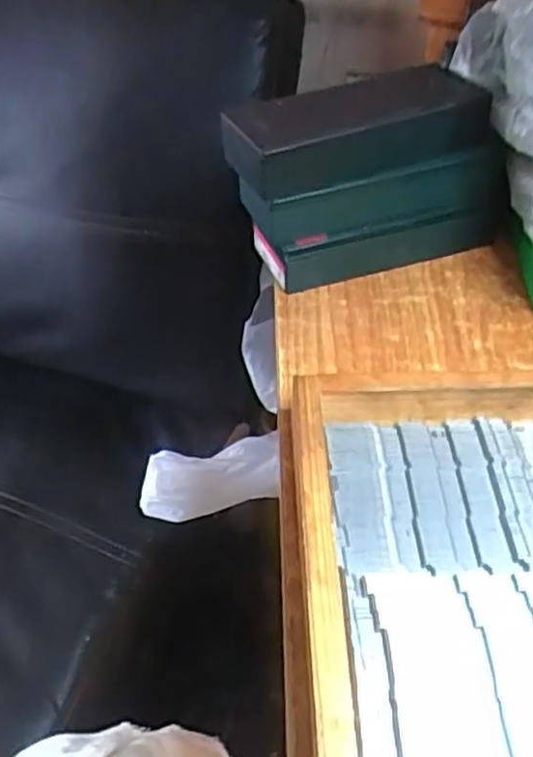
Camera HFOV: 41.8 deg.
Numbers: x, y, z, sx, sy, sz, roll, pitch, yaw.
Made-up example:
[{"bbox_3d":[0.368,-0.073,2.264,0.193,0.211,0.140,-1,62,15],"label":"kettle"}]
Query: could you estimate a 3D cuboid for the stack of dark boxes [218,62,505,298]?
[{"bbox_3d":[0.060,-0.126,0.428,0.163,0.095,0.076,-13,45,-12],"label":"stack of dark boxes"}]

